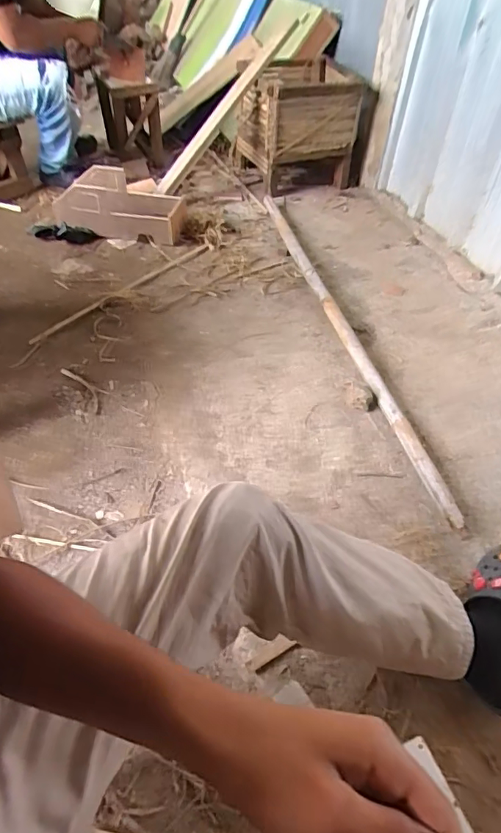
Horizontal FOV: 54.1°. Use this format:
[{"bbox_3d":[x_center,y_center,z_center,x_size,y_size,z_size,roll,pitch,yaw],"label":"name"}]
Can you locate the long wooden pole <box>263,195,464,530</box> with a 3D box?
[{"bbox_3d":[0.225,-0.294,1.356,0.051,0.039,1.376,-9,49,-10],"label":"long wooden pole"}]

